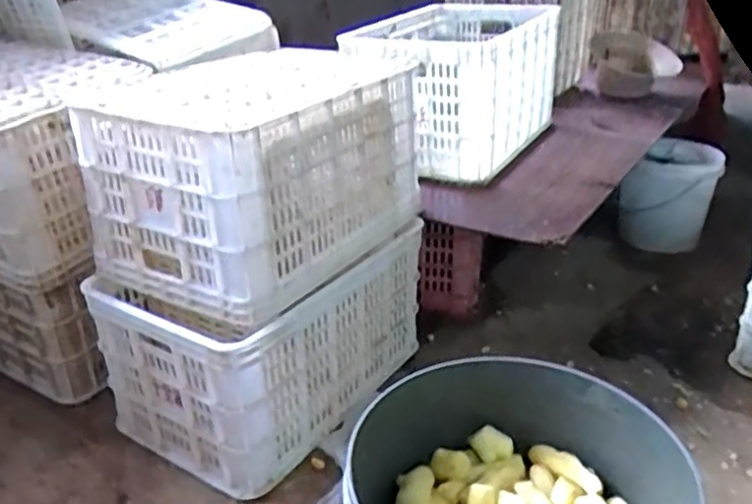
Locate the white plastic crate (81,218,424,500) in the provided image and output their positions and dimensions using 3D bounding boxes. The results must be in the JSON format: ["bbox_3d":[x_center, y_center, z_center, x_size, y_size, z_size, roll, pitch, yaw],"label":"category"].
[{"bbox_3d":[-0.185,0.132,1.201,0.328,0.282,0.491,15,31,29],"label":"white plastic crate"}]

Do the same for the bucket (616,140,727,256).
[{"bbox_3d":[0.779,-0.142,1.791,0.227,0.236,0.239,13,30,24],"label":"bucket"}]

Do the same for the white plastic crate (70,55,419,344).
[{"bbox_3d":[-0.180,-0.145,1.158,0.383,0.295,0.550,10,25,25],"label":"white plastic crate"}]

